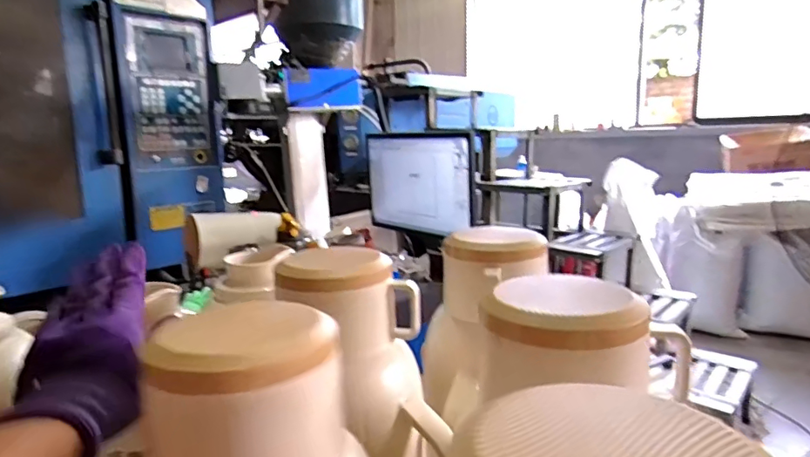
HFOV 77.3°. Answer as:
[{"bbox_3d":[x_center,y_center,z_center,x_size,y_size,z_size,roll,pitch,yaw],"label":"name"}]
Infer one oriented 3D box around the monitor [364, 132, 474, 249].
[{"bbox_3d":[0.026,-0.119,1.418,0.050,0.285,0.433,-8,12,-34],"label":"monitor"}]

